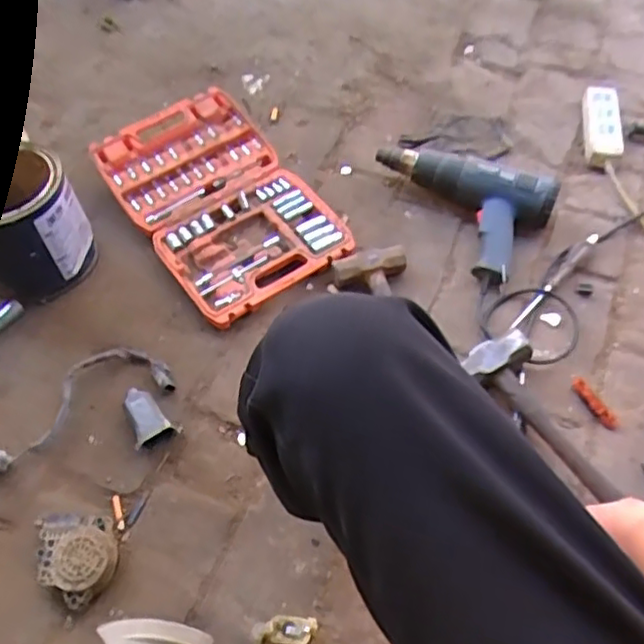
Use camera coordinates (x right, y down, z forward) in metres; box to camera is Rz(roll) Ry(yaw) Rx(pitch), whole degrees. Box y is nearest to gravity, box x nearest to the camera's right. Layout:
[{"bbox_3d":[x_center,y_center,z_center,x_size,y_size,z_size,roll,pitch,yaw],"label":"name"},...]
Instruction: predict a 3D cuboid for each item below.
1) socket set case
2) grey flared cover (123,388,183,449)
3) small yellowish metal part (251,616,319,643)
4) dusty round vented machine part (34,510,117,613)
[{"bbox_3d":[-0.158,-0.182,0.999,0.249,0.075,0.390,-31,61,-17],"label":"socket set case"},{"bbox_3d":[-0.215,0.115,0.810,0.054,0.034,0.073,-30,61,-17],"label":"grey flared cover"},{"bbox_3d":[-0.038,0.320,0.678,0.066,0.022,0.028,-3,57,0],"label":"small yellowish metal part"},{"bbox_3d":[-0.268,0.249,0.716,0.089,0.040,0.105,-39,65,-22],"label":"dusty round vented machine part"}]

